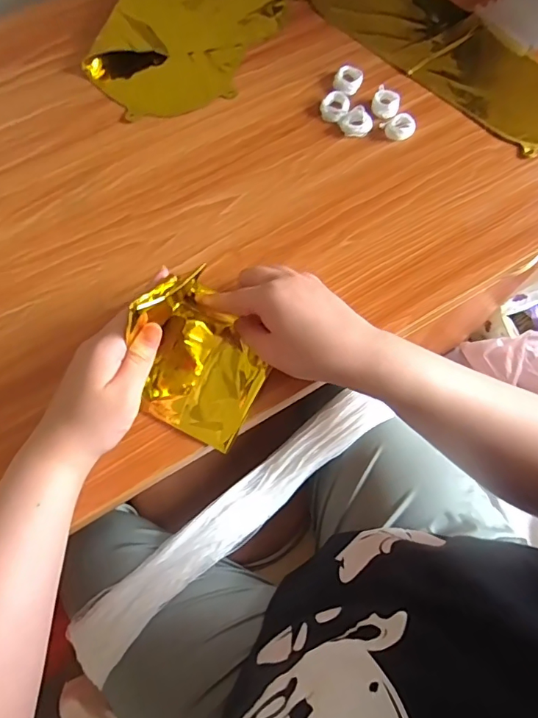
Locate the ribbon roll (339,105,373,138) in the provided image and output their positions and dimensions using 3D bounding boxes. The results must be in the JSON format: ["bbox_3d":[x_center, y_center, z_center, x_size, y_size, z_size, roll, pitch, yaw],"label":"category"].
[{"bbox_3d":[0.090,-0.243,0.485,0.028,0.013,0.029,0,71,0],"label":"ribbon roll"}]

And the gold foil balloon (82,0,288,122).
[{"bbox_3d":[-0.082,-0.391,0.537,0.171,0.014,0.285,17,71,6],"label":"gold foil balloon"}]

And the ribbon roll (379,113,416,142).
[{"bbox_3d":[0.134,-0.238,0.484,0.029,0.010,0.028,0,71,0],"label":"ribbon roll"}]

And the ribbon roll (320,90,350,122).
[{"bbox_3d":[0.069,-0.264,0.493,0.029,0.009,0.034,17,71,6],"label":"ribbon roll"}]

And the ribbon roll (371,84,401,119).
[{"bbox_3d":[0.122,-0.267,0.494,0.028,0.012,0.033,17,71,6],"label":"ribbon roll"}]

